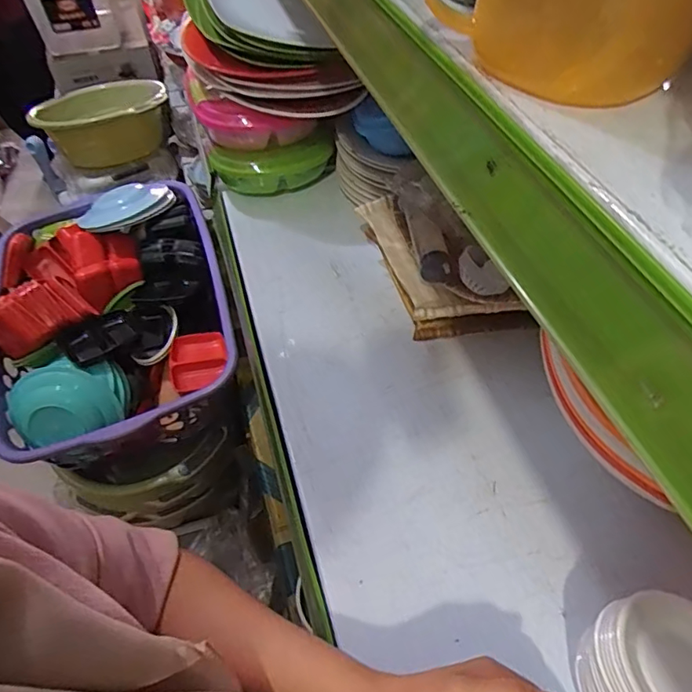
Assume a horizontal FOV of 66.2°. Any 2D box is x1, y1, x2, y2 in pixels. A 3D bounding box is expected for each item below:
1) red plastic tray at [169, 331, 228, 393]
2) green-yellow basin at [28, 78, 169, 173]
[{"bbox_3d":[-0.203,0.021,0.732,0.078,0.030,0.072,-15,53,-11],"label":"red plastic tray"},{"bbox_3d":[-0.489,-0.454,1.081,0.239,0.146,0.214,-34,58,-24],"label":"green-yellow basin"}]

